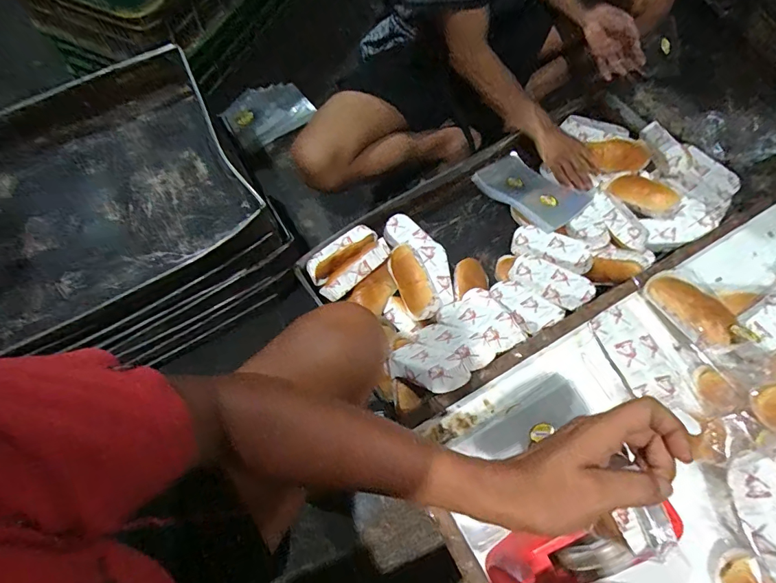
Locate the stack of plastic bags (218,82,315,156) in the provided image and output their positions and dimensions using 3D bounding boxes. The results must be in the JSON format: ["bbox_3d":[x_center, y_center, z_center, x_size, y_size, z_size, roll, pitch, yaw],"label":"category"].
[{"bbox_3d":[-0.340,-0.502,1.184,0.250,0.064,0.196,-36,73,-16],"label":"stack of plastic bags"}]

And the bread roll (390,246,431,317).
[{"bbox_3d":[0.040,-0.022,0.734,0.044,0.053,0.143,-18,69,-10],"label":"bread roll"}]

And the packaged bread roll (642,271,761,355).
[{"bbox_3d":[0.441,0.027,0.603,0.065,0.043,0.155,-14,44,-9],"label":"packaged bread roll"}]

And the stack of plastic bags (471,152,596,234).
[{"bbox_3d":[0.291,-0.210,0.861,0.134,0.054,0.207,-34,73,-16],"label":"stack of plastic bags"}]

